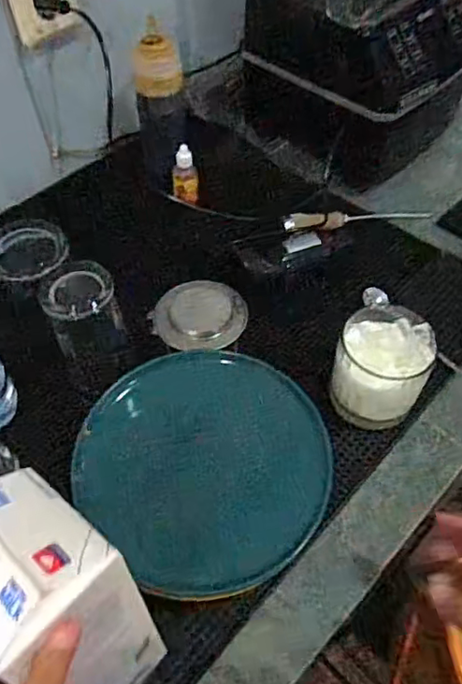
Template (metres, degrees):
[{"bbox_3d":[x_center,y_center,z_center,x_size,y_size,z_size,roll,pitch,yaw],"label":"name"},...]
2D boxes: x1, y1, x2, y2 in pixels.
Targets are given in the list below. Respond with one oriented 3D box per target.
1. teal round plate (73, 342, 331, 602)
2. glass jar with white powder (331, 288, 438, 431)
[{"bbox_3d":[-0.021,0.101,0.477,0.190,0.024,0.202,1,68,-3],"label":"teal round plate"},{"bbox_3d":[0.136,0.028,0.526,0.079,0.109,0.075,0,54,0],"label":"glass jar with white powder"}]

